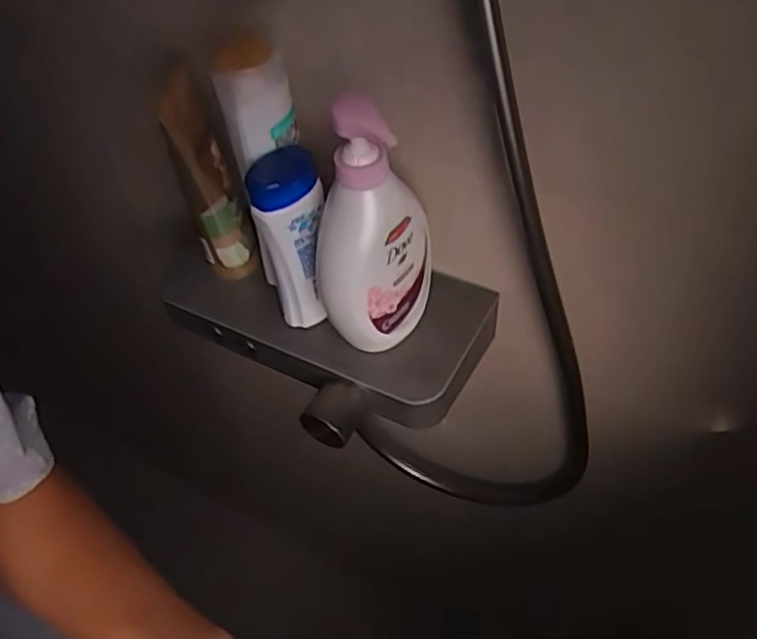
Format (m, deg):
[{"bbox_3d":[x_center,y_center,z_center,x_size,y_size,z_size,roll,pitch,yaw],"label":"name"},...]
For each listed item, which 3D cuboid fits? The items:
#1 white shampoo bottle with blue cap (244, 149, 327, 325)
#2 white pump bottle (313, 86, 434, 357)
[{"bbox_3d":[-0.067,-0.058,0.540,0.049,0.163,0.049,7,51,12],"label":"white shampoo bottle with blue cap"},{"bbox_3d":[-0.008,-0.069,0.498,0.070,0.201,0.081,17,54,20],"label":"white pump bottle"}]

